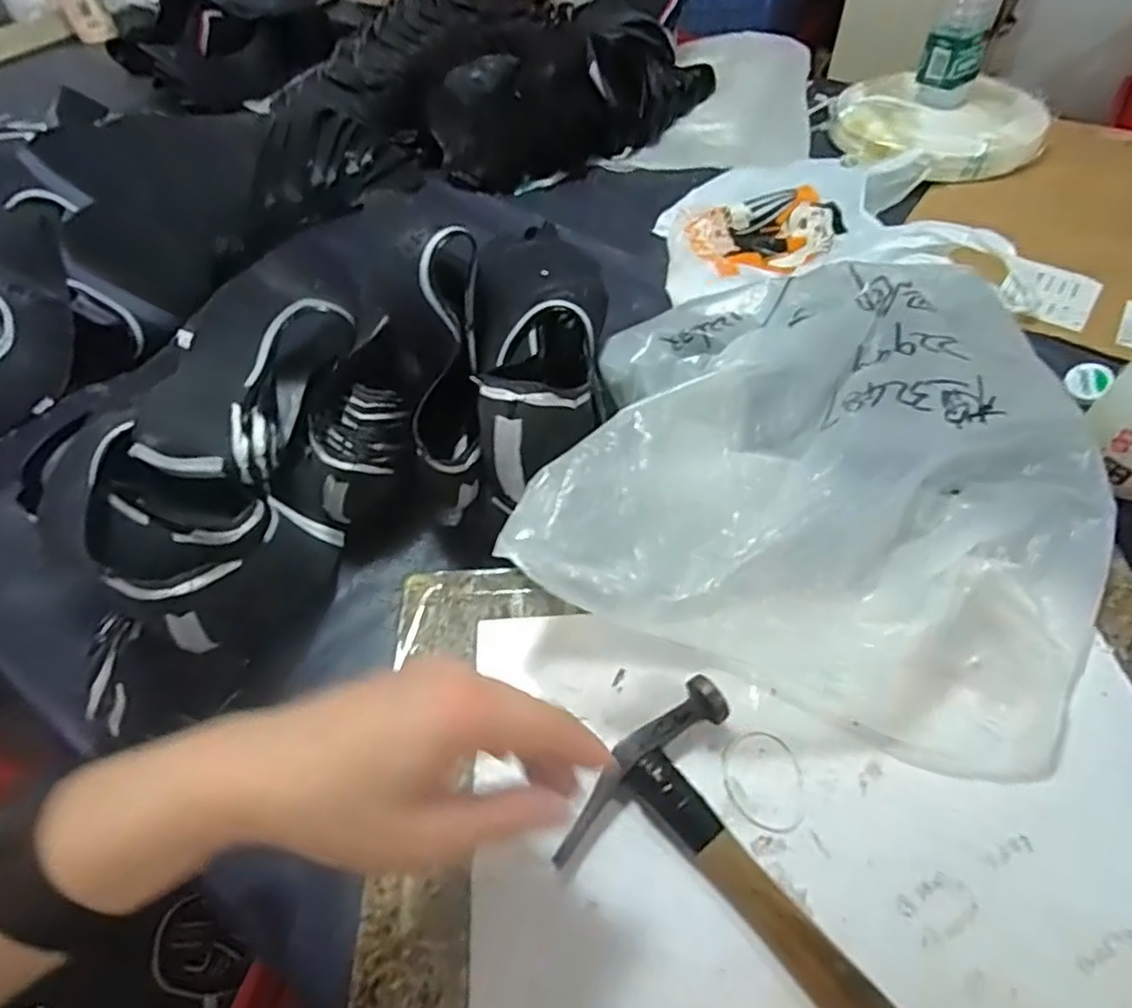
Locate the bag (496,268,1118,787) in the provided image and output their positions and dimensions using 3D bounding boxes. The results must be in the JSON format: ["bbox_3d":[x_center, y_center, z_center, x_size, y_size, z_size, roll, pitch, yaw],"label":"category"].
[{"bbox_3d":[0.181,-0.036,0.441,0.348,0.104,0.346,13,54,12],"label":"bag"}]

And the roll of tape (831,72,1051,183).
[{"bbox_3d":[0.465,-0.477,0.804,0.213,0.054,0.213,-1,52,2],"label":"roll of tape"}]

